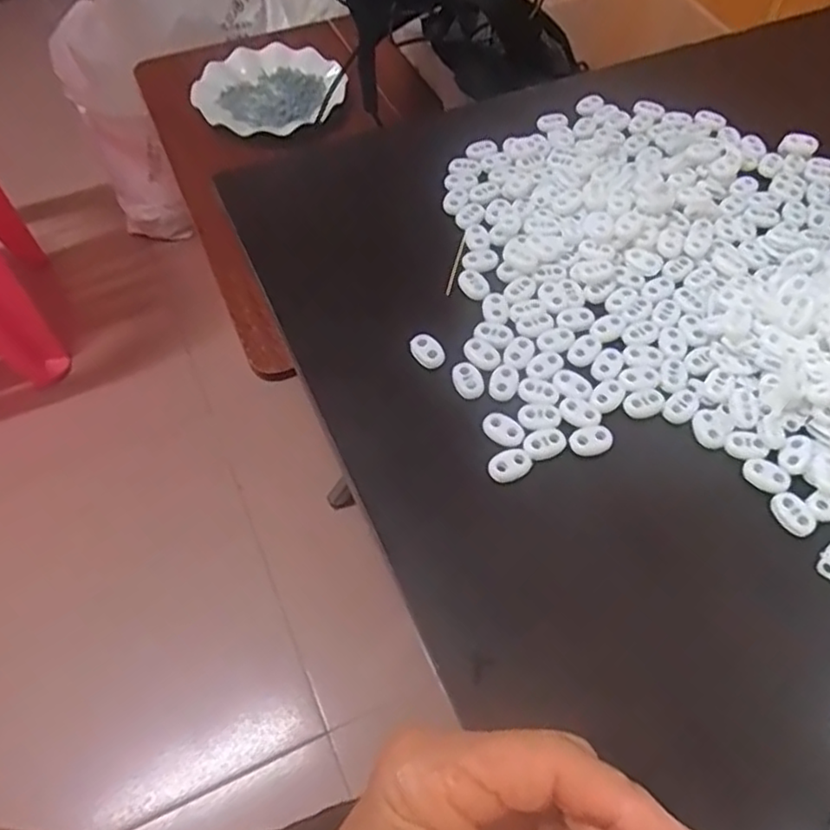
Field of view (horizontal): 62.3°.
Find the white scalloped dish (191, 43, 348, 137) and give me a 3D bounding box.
[{"bbox_3d":[-0.184,-0.416,0.875,0.183,0.033,0.159,-12,58,-6],"label":"white scalloped dish"}]

